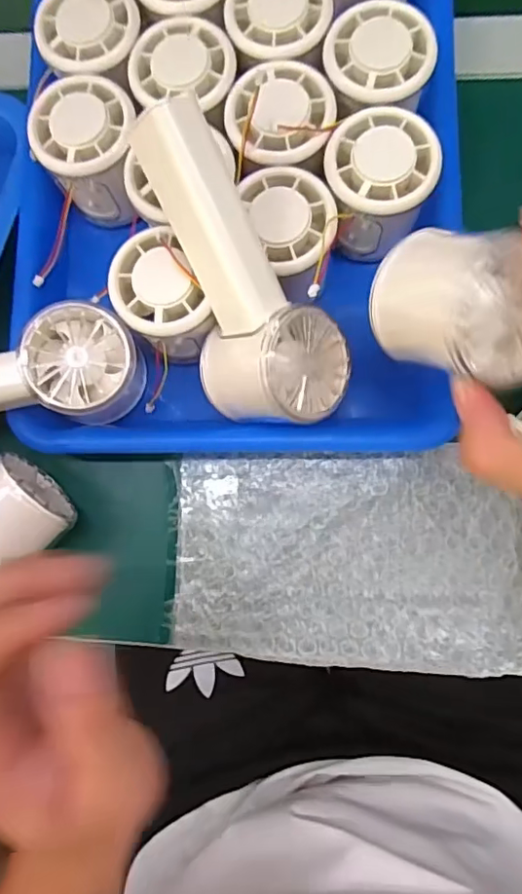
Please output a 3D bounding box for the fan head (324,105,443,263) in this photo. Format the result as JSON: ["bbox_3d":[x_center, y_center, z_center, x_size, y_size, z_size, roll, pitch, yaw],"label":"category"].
[{"bbox_3d":[0.061,-0.138,0.295,0.054,0.044,0.059,-1,82,4],"label":"fan head"}]

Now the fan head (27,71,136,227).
[{"bbox_3d":[-0.093,-0.165,0.315,0.053,0.053,0.060,-19,81,1],"label":"fan head"}]

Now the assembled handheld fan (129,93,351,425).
[{"bbox_3d":[-0.009,-0.079,0.257,0.073,0.048,0.151,-25,113,0],"label":"assembled handheld fan"}]

